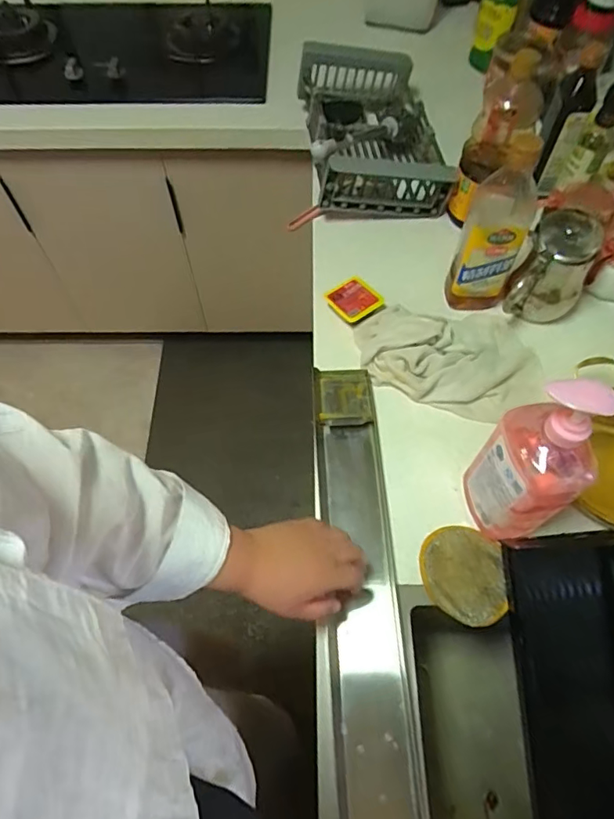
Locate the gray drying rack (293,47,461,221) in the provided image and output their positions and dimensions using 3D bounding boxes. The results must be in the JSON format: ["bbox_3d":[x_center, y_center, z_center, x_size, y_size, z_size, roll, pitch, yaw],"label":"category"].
[{"bbox_3d":[0.120,-0.523,0.950,0.231,0.155,0.388,-6,61,-3],"label":"gray drying rack"}]

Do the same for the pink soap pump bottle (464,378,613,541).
[{"bbox_3d":[0.223,0.056,0.522,0.059,0.264,0.096,-20,62,-11],"label":"pink soap pump bottle"}]

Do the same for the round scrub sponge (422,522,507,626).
[{"bbox_3d":[0.182,0.190,0.599,0.094,0.013,0.107,2,61,2],"label":"round scrub sponge"}]

